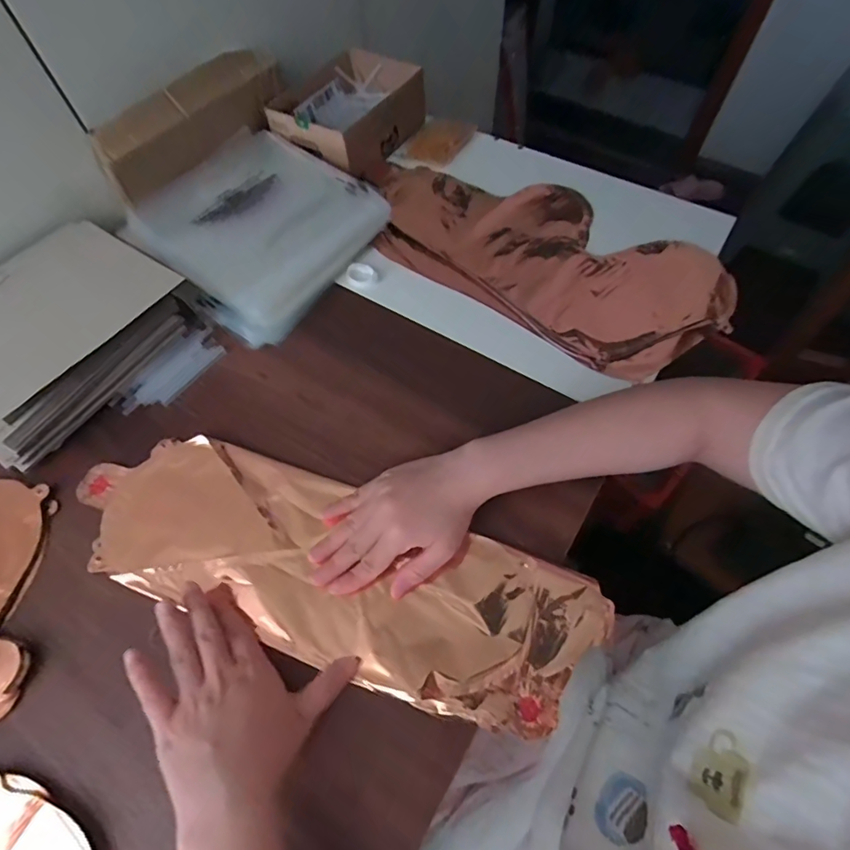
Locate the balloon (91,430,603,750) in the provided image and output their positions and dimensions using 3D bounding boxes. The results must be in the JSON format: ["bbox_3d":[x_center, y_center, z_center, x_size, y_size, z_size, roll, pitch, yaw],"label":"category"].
[{"bbox_3d":[-0.081,0.111,0.373,0.423,0.013,0.131,18,63,11],"label":"balloon"}]

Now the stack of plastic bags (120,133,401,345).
[{"bbox_3d":[-0.193,-0.225,0.537,0.228,0.055,0.233,30,66,17],"label":"stack of plastic bags"}]

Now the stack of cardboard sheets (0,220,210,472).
[{"bbox_3d":[-0.359,-0.093,0.456,0.180,0.066,0.225,33,67,18],"label":"stack of cardboard sheets"}]

